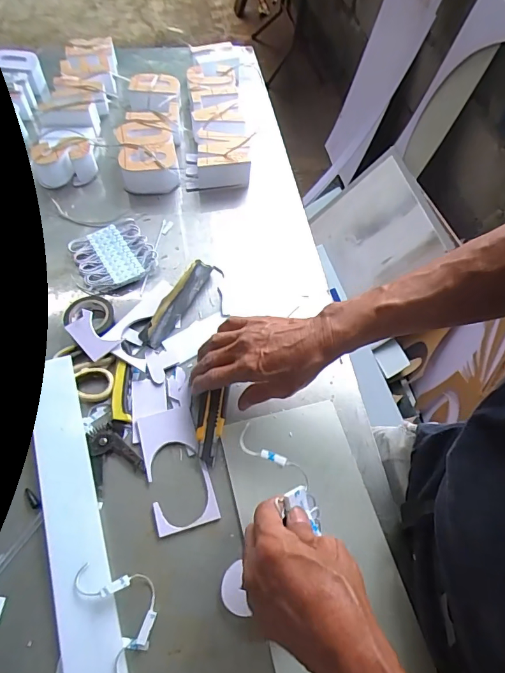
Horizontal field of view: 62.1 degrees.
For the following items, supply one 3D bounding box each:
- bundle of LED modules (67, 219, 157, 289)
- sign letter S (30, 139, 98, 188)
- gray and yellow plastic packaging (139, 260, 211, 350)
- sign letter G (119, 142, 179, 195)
[{"bbox_3d":[-0.192,-0.112,0.584,0.099,0.013,0.101,-24,64,-15],"label":"bundle of LED modules"},{"bbox_3d":[-0.288,-0.264,0.645,0.089,0.046,0.046,-18,63,-13],"label":"sign letter S"},{"bbox_3d":[-0.097,-0.046,0.541,0.030,0.024,0.135,26,62,12],"label":"gray and yellow plastic packaging"},{"bbox_3d":[-0.158,-0.258,0.648,0.085,0.046,0.058,-8,61,-7],"label":"sign letter G"}]

